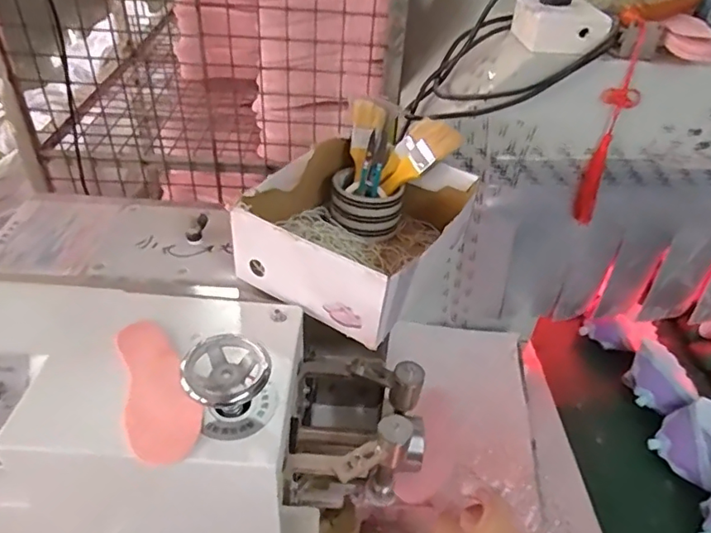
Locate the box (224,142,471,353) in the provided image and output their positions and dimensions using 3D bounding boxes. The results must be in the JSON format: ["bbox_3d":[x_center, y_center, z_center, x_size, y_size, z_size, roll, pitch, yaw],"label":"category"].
[{"bbox_3d":[0.008,-0.048,0.587,0.183,0.096,0.235,25,47,20],"label":"box"}]

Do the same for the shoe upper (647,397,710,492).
[{"bbox_3d":[0.502,0.247,0.765,0.149,0.047,0.100,-13,47,-18],"label":"shoe upper"}]

